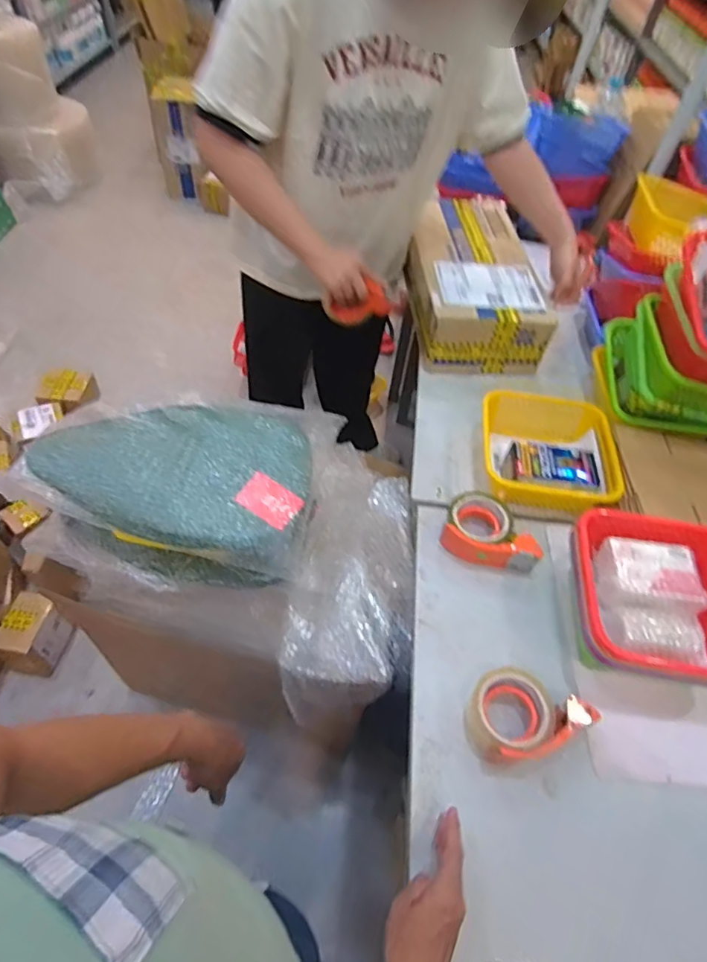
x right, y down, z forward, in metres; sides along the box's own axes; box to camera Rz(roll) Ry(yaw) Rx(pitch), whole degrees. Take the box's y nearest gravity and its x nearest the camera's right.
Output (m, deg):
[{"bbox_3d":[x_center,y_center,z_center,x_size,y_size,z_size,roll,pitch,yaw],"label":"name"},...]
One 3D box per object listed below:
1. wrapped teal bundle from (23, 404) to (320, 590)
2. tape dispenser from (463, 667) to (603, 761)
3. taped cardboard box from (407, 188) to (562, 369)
[{"bbox_3d":[-0.294,0.016,0.884,0.451,0.183,0.241,10,52,2],"label":"wrapped teal bundle"},{"bbox_3d":[0.214,0.288,0.672,0.146,0.058,0.105,-16,56,-17],"label":"tape dispenser"},{"bbox_3d":[0.255,-0.451,1.194,0.255,0.138,0.457,1,52,-5],"label":"taped cardboard box"}]

